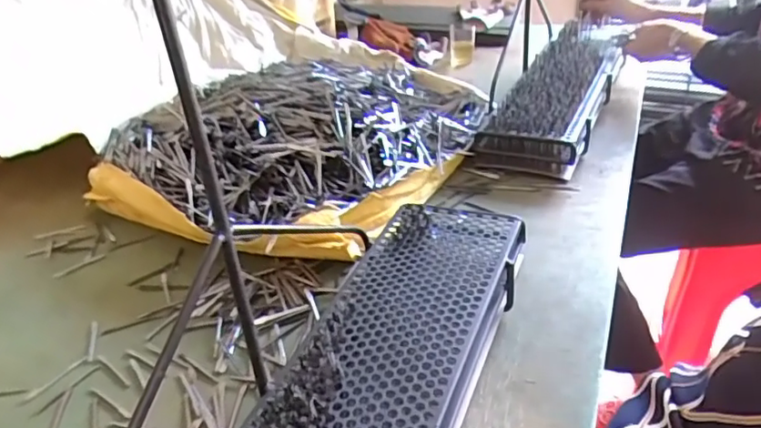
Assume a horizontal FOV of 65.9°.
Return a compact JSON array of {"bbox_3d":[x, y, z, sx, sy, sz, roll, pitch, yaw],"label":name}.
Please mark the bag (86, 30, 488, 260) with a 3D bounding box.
[{"bbox_3d":[-0.109,-0.172,0.998,0.530,0.142,0.683,14,36,30],"label":"bag"}]

